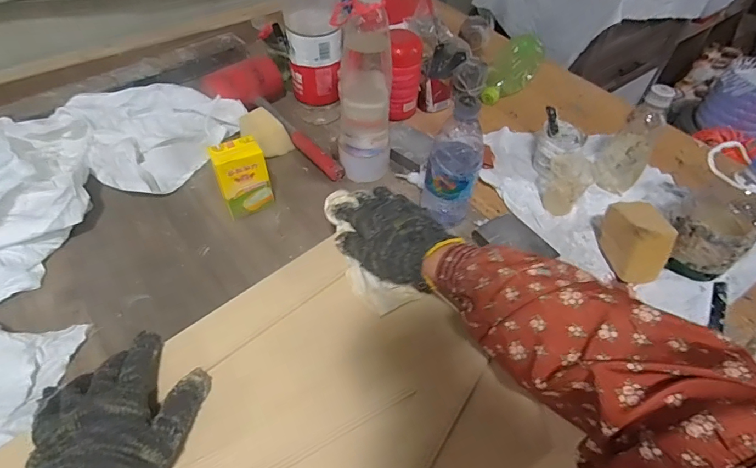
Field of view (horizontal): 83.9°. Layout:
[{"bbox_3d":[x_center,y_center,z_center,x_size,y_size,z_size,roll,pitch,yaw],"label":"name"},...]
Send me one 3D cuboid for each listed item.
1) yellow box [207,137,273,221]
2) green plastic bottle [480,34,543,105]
[{"bbox_3d":[-0.191,-0.080,0.588,0.071,0.095,0.046,-25,56,-22],"label":"yellow box"},{"bbox_3d":[0.260,-0.326,0.848,0.093,0.050,0.191,30,70,21],"label":"green plastic bottle"}]

